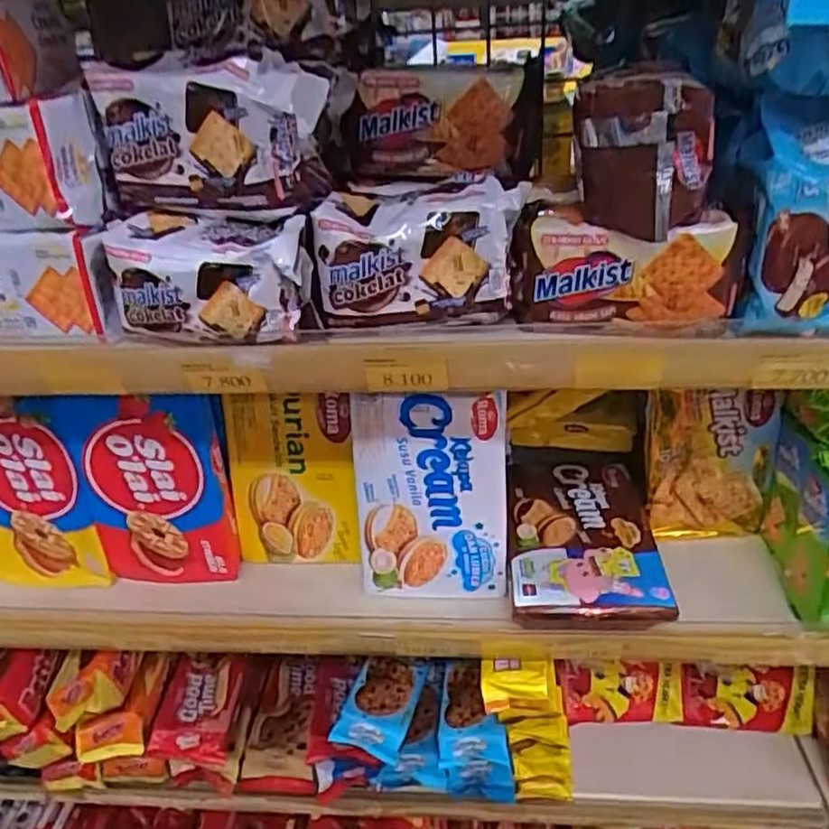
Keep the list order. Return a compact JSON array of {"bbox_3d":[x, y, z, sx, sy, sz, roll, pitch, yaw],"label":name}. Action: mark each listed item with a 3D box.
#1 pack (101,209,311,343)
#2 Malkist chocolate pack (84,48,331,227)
[{"bbox_3d":[-0.130,-0.087,0.442,0.125,0.062,0.059,5,34,12],"label":"pack"},{"bbox_3d":[-0.130,-0.175,0.438,0.142,0.087,0.052,10,35,19],"label":"Malkist chocolate pack"}]

